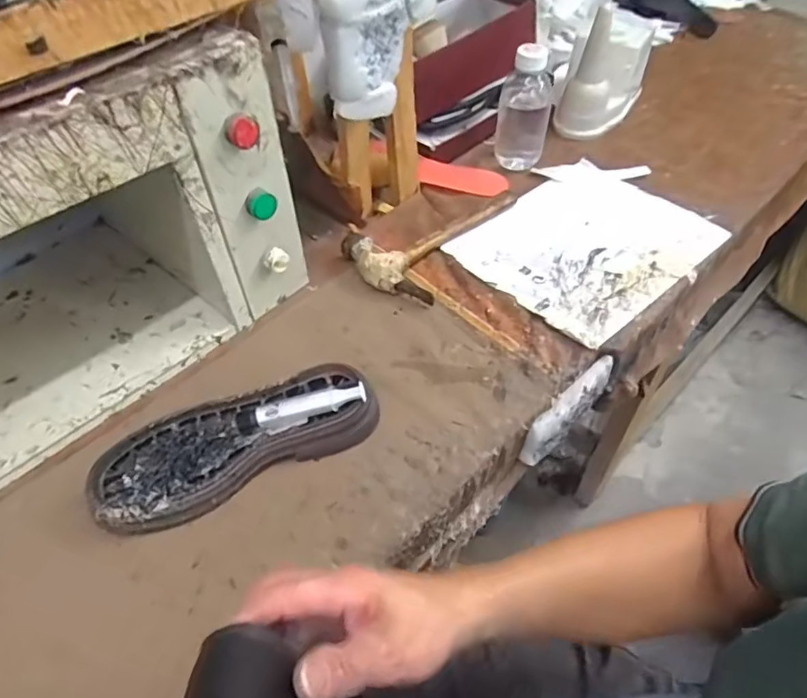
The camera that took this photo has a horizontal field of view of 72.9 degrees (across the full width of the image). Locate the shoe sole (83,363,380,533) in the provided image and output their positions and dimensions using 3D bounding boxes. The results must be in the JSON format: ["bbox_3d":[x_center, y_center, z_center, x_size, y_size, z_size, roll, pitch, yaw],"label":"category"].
[{"bbox_3d":[-0.153,0.082,0.505,0.261,0.044,0.094,-22,52,-16],"label":"shoe sole"}]

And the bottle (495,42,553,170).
[{"bbox_3d":[0.172,-0.341,0.771,0.073,0.156,0.064,7,50,8],"label":"bottle"}]

